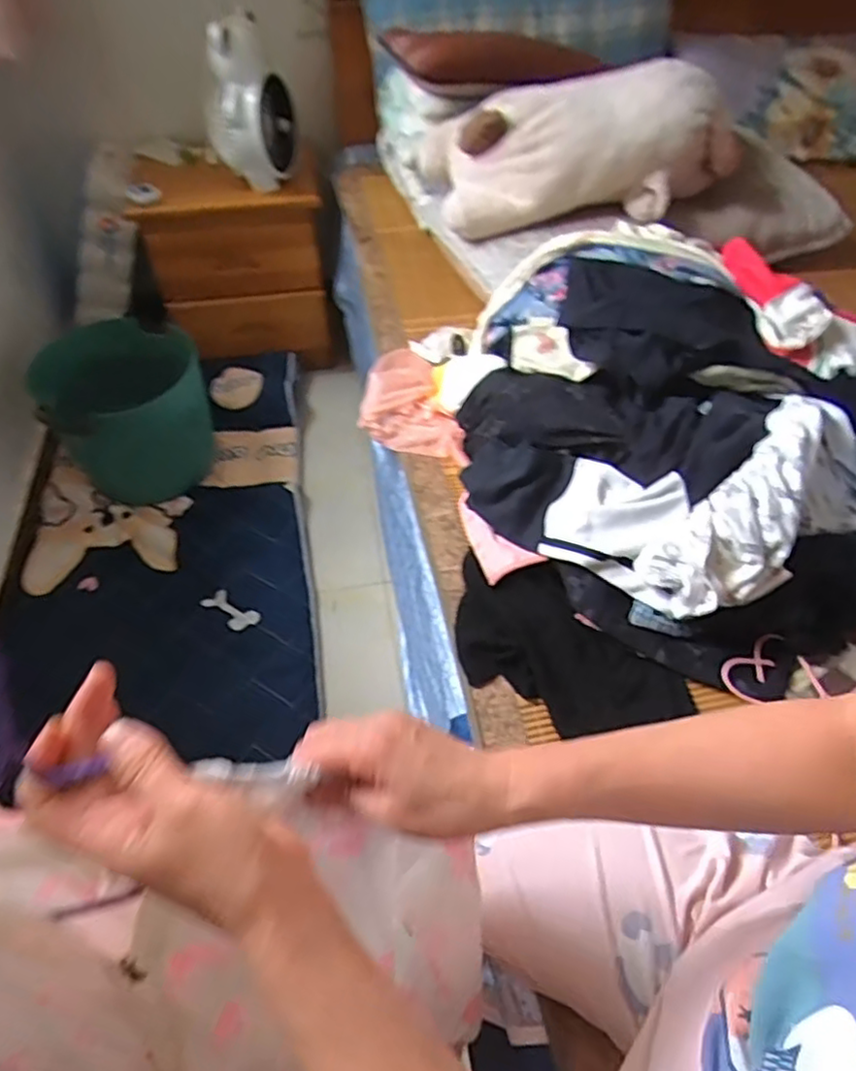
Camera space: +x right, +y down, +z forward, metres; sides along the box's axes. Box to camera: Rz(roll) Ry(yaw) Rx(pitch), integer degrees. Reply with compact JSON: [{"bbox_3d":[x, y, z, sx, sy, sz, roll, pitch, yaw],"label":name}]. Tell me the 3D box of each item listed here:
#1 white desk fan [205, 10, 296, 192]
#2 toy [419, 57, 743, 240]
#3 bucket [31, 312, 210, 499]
[{"bbox_3d":[-0.372,-0.895,1.400,0.182,0.278,0.171,-10,50,-9],"label":"white desk fan"},{"bbox_3d":[0.255,-0.644,1.100,0.484,0.178,0.226,-10,50,-9],"label":"toy"},{"bbox_3d":[-0.647,-0.268,1.488,0.323,0.313,0.279,-22,53,-18],"label":"bucket"}]

